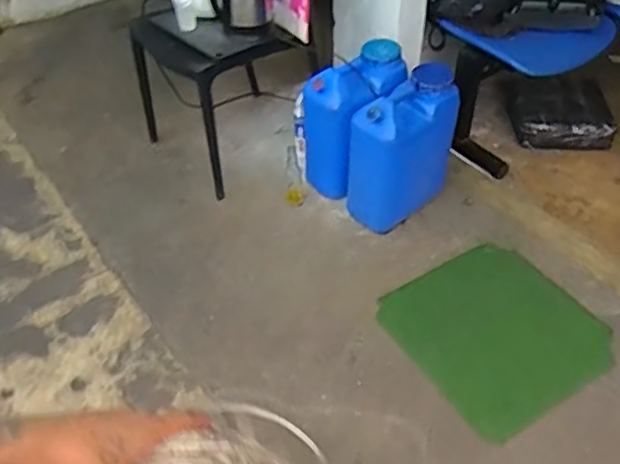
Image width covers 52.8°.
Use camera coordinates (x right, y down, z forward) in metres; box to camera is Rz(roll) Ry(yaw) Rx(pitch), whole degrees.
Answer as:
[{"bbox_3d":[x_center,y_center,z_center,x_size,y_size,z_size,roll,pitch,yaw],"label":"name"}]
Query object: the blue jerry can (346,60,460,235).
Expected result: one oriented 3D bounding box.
[{"bbox_3d":[0.287,-0.231,1.840,0.336,0.433,0.186,-33,52,-28],"label":"blue jerry can"}]

